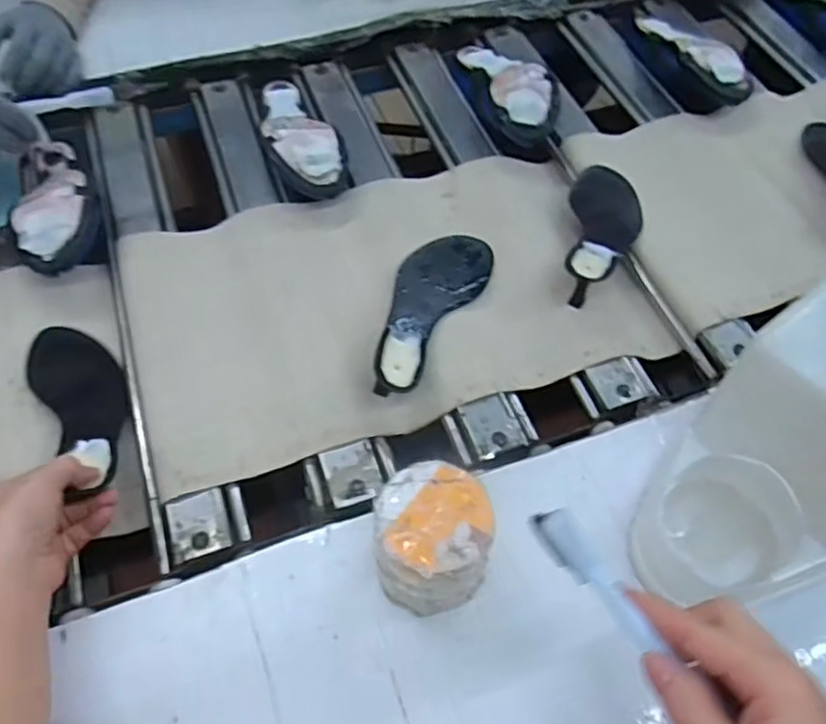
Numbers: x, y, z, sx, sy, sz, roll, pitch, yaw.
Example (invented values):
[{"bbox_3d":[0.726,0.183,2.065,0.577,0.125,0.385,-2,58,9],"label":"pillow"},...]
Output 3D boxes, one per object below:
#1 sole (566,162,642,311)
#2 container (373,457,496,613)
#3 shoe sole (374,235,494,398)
[{"bbox_3d":[0.208,-0.148,0.706,0.083,0.051,0.216,12,57,3],"label":"sole"},{"bbox_3d":[0.014,0.124,0.454,0.075,0.081,0.077,2,57,-4],"label":"container"},{"bbox_3d":[0.012,-0.058,0.653,0.078,0.030,0.219,26,58,12],"label":"shoe sole"}]

